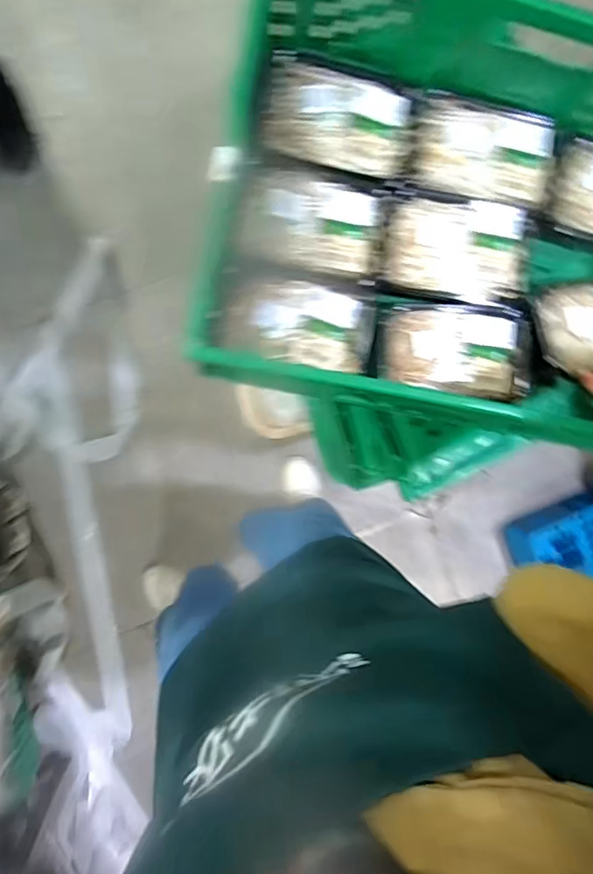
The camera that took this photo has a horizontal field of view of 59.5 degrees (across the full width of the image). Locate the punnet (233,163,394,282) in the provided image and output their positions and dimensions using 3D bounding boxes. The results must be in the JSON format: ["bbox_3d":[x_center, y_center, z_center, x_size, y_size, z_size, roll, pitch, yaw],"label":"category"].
[{"bbox_3d":[0.021,-0.264,0.622,0.182,0.059,0.133,6,91,-9],"label":"punnet"}]

